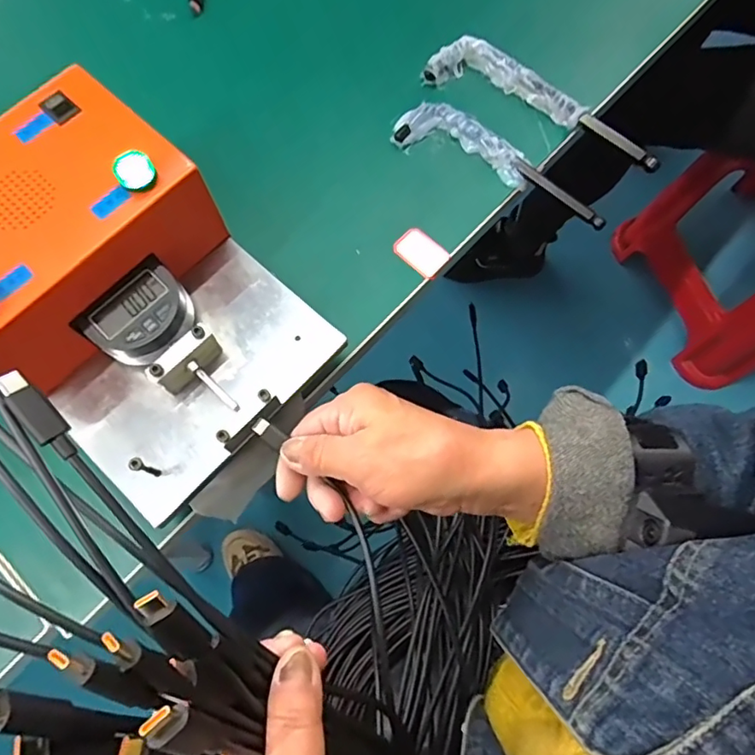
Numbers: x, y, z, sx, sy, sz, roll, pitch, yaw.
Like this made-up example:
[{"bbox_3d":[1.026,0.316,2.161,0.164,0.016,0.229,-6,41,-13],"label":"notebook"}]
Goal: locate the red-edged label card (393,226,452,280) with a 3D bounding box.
[{"bbox_3d":[0.030,-0.086,0.366,0.036,0.004,0.025,43,78,11],"label":"red-edged label card"}]

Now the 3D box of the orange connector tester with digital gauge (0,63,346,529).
[{"bbox_3d":[-0.144,-0.043,0.310,0.209,0.100,0.151,42,78,11],"label":"orange connector tester with digital gauge"}]

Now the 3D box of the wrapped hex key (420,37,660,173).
[{"bbox_3d":[0.122,-0.203,0.396,0.178,0.018,0.040,29,76,8],"label":"wrapped hex key"}]

